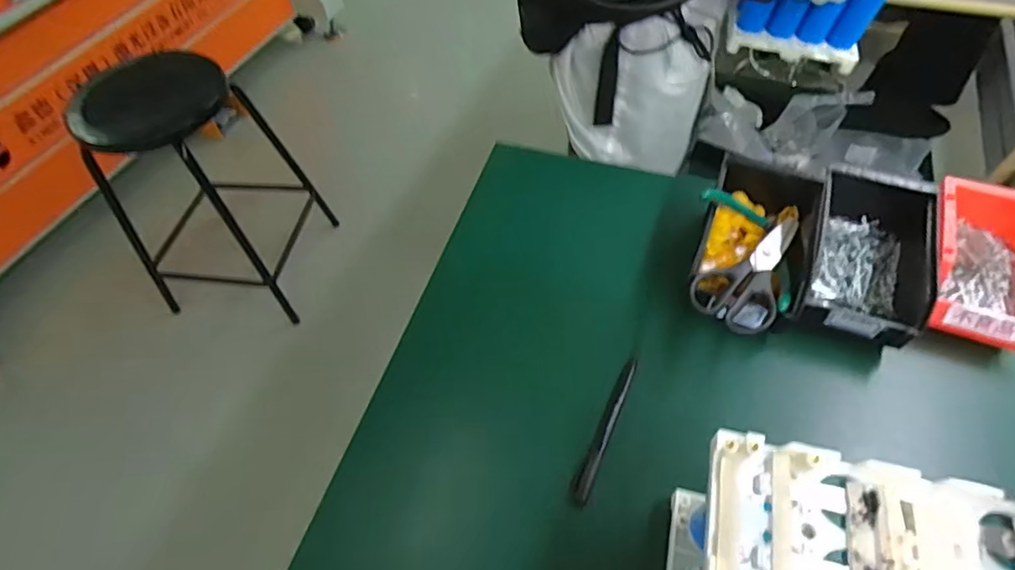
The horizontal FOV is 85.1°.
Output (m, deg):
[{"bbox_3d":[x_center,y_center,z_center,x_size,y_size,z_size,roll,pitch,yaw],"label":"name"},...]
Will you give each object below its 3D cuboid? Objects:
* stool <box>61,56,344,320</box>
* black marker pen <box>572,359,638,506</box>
[{"bbox_3d":[-0.775,-0.237,1.351,0.397,0.631,0.391,0,55,5],"label":"stool"},{"bbox_3d":[0.090,0.131,0.509,0.015,0.011,0.143,19,58,17],"label":"black marker pen"}]

